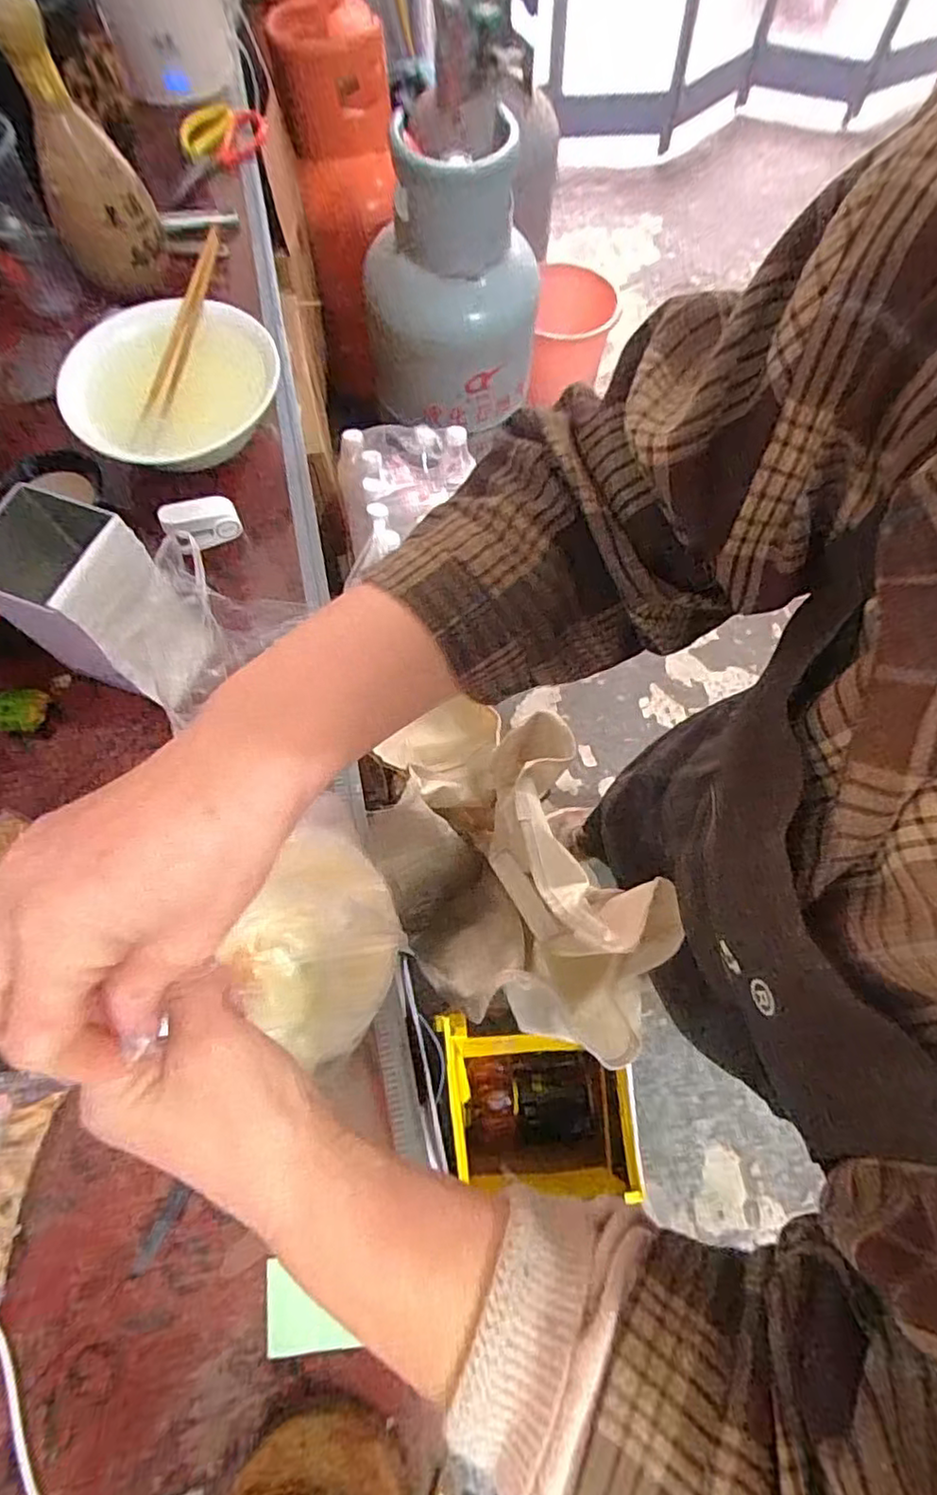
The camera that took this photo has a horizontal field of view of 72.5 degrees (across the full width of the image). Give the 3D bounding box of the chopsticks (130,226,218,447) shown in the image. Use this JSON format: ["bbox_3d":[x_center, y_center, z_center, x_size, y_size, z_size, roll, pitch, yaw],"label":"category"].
[{"bbox_3d":[-0.266,-0.379,0.591,0.021,0.009,0.208,18,87,8],"label":"chopsticks"}]

